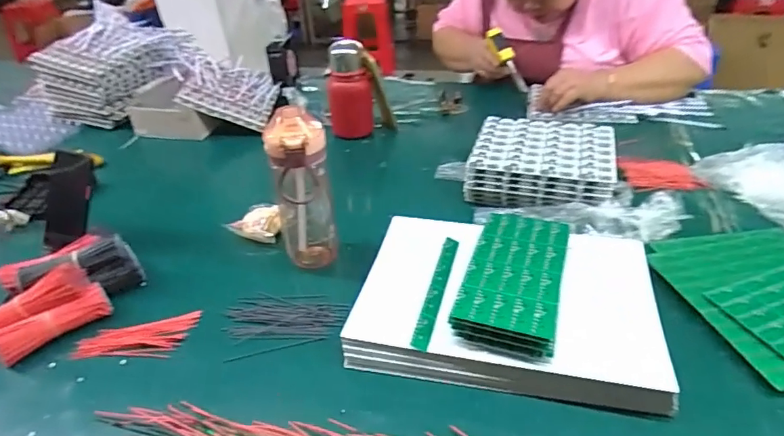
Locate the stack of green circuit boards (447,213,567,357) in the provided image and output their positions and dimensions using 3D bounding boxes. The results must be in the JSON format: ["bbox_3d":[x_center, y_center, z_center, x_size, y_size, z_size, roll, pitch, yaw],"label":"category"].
[{"bbox_3d":[0.138,0.065,0.552,0.100,0.033,0.185,10,37,19],"label":"stack of green circuit boards"}]

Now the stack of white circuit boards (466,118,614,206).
[{"bbox_3d":[0.239,-0.095,0.803,0.220,0.066,0.184,6,36,13],"label":"stack of white circuit boards"}]

